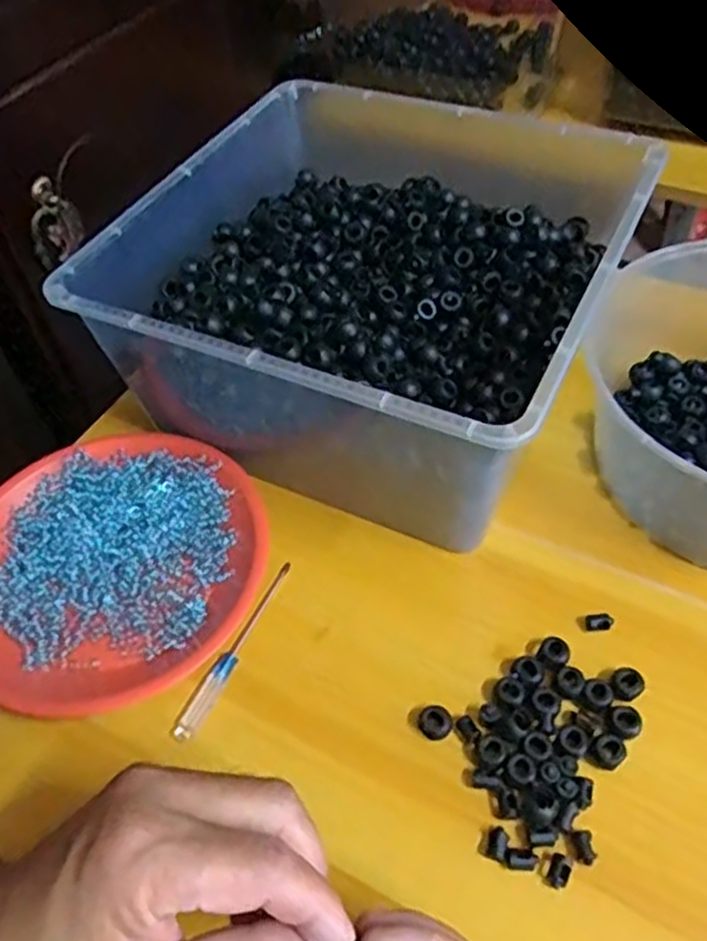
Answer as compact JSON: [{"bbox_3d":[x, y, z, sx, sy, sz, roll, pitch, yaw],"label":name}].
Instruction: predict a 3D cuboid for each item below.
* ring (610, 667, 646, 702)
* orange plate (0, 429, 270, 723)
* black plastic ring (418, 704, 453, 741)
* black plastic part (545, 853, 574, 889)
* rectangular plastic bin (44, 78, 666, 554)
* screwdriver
[{"bbox_3d":[0.149,0.117,0.406,0.018,0.009,0.016,-38,58,-24],"label":"ring"},{"bbox_3d":[-0.156,0.059,0.471,0.196,0.029,0.181,-2,51,2],"label":"orange plate"},{"bbox_3d":[0.044,0.136,0.401,0.018,0.008,0.016,11,53,12],"label":"black plastic ring"},{"bbox_3d":[0.099,0.192,0.355,0.010,0.004,0.014,20,55,18],"label":"black plastic part"},{"bbox_3d":[0.015,-0.122,0.520,0.302,0.133,0.296,20,55,18],"label":"rectangular plastic bin"},{"bbox_3d":[-0.067,0.103,0.438,0.011,0.007,0.122,21,56,19],"label":"screwdriver"}]

